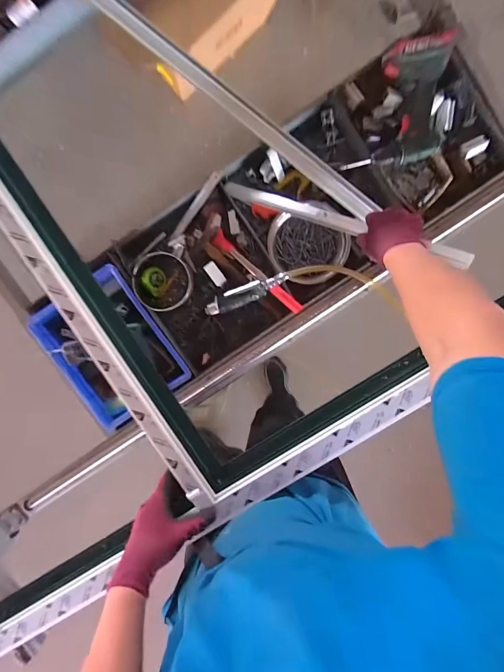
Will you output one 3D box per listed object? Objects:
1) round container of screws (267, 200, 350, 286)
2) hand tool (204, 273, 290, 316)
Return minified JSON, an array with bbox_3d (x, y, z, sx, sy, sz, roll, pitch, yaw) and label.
[{"bbox_3d":[0.146,-0.232,0.828,0.198,0.071,0.186,0,95,0],"label":"round container of screws"},{"bbox_3d":[-0.022,-0.104,0.815,0.230,0.034,0.046,-22,95,19],"label":"hand tool"}]

